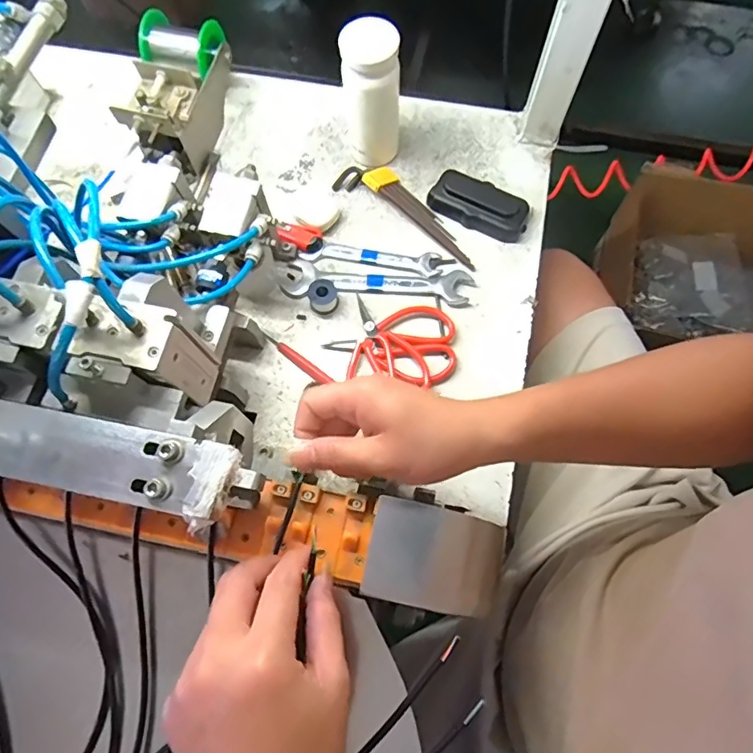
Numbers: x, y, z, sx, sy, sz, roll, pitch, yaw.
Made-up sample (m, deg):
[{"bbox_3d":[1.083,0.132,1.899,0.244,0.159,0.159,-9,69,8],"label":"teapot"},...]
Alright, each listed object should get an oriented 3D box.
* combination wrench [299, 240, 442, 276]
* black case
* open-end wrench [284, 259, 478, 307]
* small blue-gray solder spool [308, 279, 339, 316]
[{"bbox_3d":[-0.007,-0.128,0.546,0.145,0.005,0.027,7,71,3],"label":"combination wrench"},{"bbox_3d":[0.113,-0.188,0.555,0.106,0.021,0.051,27,74,10],"label":"black case"},{"bbox_3d":[0.001,-0.099,0.536,0.197,0.006,0.039,5,71,3],"label":"open-end wrench"},{"bbox_3d":[-0.055,-0.082,0.524,0.029,0.028,0.026,-16,72,-4],"label":"small blue-gray solder spool"}]

